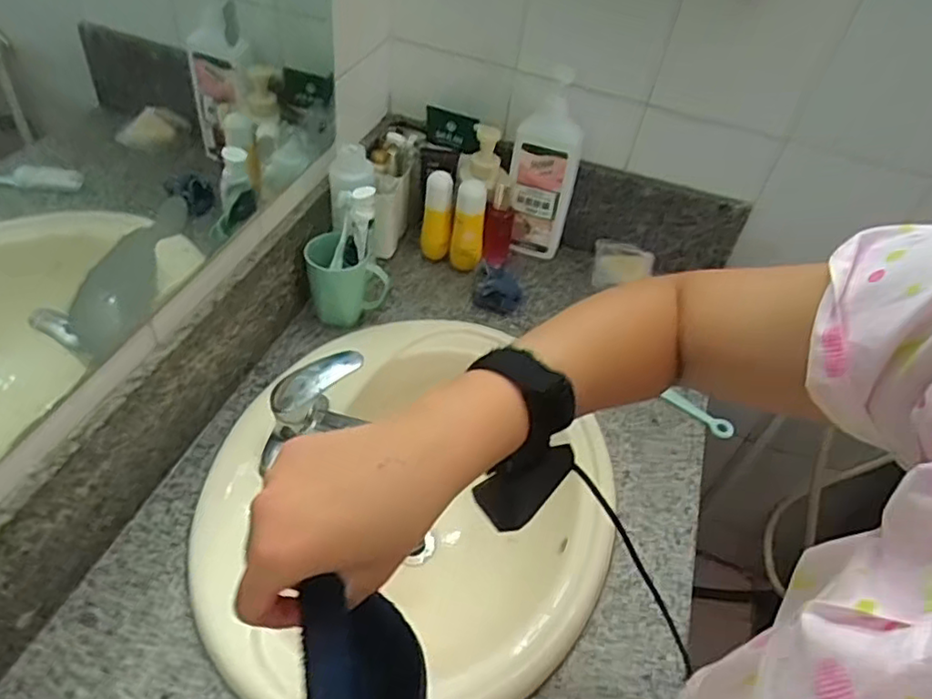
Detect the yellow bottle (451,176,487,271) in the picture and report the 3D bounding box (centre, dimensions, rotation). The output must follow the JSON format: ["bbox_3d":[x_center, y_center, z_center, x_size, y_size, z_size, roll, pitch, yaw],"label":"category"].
[{"bbox_3d":[0.004,-0.182,0.955,0.047,0.160,0.039,8,46,-5],"label":"yellow bottle"}]

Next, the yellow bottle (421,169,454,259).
[{"bbox_3d":[-0.045,-0.200,0.972,0.043,0.151,0.035,8,46,-5],"label":"yellow bottle"}]

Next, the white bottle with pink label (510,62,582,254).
[{"bbox_3d":[0.120,-0.265,0.966,0.105,0.274,0.083,15,46,2],"label":"white bottle with pink label"}]

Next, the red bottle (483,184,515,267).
[{"bbox_3d":[0.052,-0.189,0.969,0.041,0.143,0.034,11,46,-1],"label":"red bottle"}]

